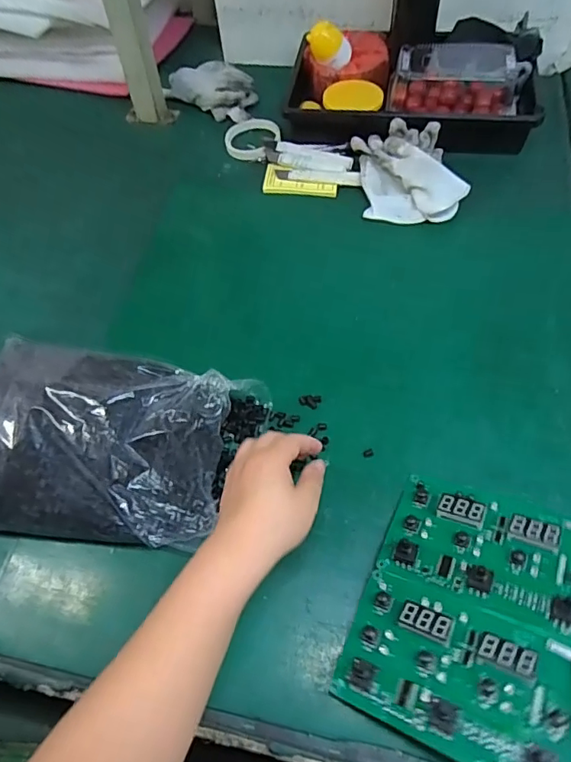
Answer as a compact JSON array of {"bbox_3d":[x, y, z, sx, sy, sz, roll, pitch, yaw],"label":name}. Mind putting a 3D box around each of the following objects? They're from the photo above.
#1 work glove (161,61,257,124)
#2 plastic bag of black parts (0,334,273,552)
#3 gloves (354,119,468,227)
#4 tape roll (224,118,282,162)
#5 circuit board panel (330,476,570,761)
[{"bbox_3d":[-0.115,-0.500,0.855,0.144,0.044,0.103,34,66,23],"label":"work glove"},{"bbox_3d":[-0.177,0.056,0.482,0.281,0.085,0.180,5,58,8],"label":"plastic bag of black parts"},{"bbox_3d":[0.172,-0.291,0.703,0.140,0.043,0.168,-1,57,3],"label":"gloves"},{"bbox_3d":[-0.052,-0.380,0.794,0.089,0.014,0.098,-3,57,2],"label":"tape roll"},{"bbox_3d":[0.147,0.175,0.392,0.165,0.017,0.200,12,53,28],"label":"circuit board panel"}]

